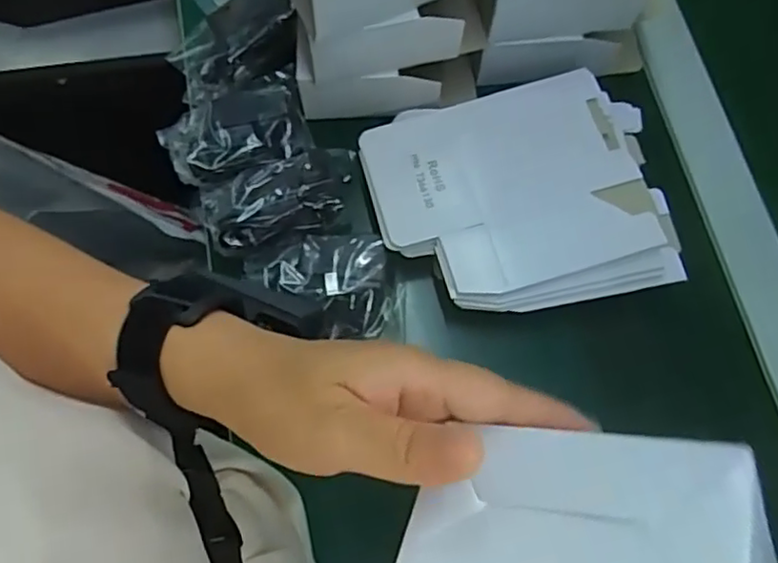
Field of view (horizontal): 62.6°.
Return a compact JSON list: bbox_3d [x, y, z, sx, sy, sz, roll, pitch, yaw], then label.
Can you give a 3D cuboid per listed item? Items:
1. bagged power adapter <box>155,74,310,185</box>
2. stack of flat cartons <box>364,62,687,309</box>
[{"bbox_3d":[-0.128,-0.125,0.525,0.118,0.034,0.090,-20,73,-7],"label":"bagged power adapter"},{"bbox_3d":[0.099,-0.068,0.485,0.216,0.031,0.175,-8,72,-3],"label":"stack of flat cartons"}]

